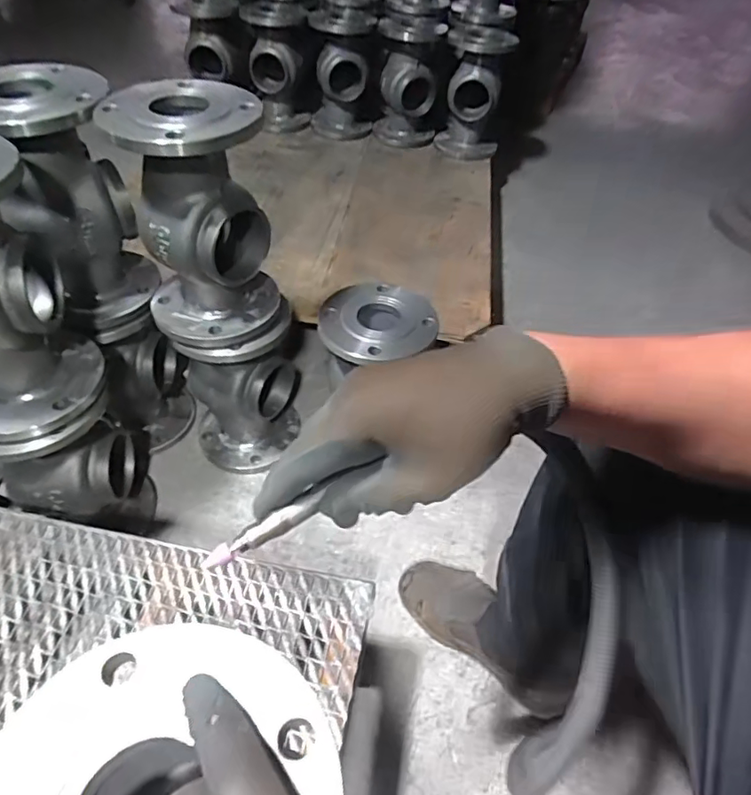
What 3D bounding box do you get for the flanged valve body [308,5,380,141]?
[{"bbox_3d":[-0.085,-0.911,1.590,0.180,0.285,0.210,7,47,1],"label":"flanged valve body"}]

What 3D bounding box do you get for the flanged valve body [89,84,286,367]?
[{"bbox_3d":[-0.214,-0.217,0.718,0.178,0.292,0.171,-8,48,-12],"label":"flanged valve body"}]

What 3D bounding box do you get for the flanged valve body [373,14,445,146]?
[{"bbox_3d":[0.089,-0.863,1.526,0.157,0.260,0.160,9,47,4],"label":"flanged valve body"}]

